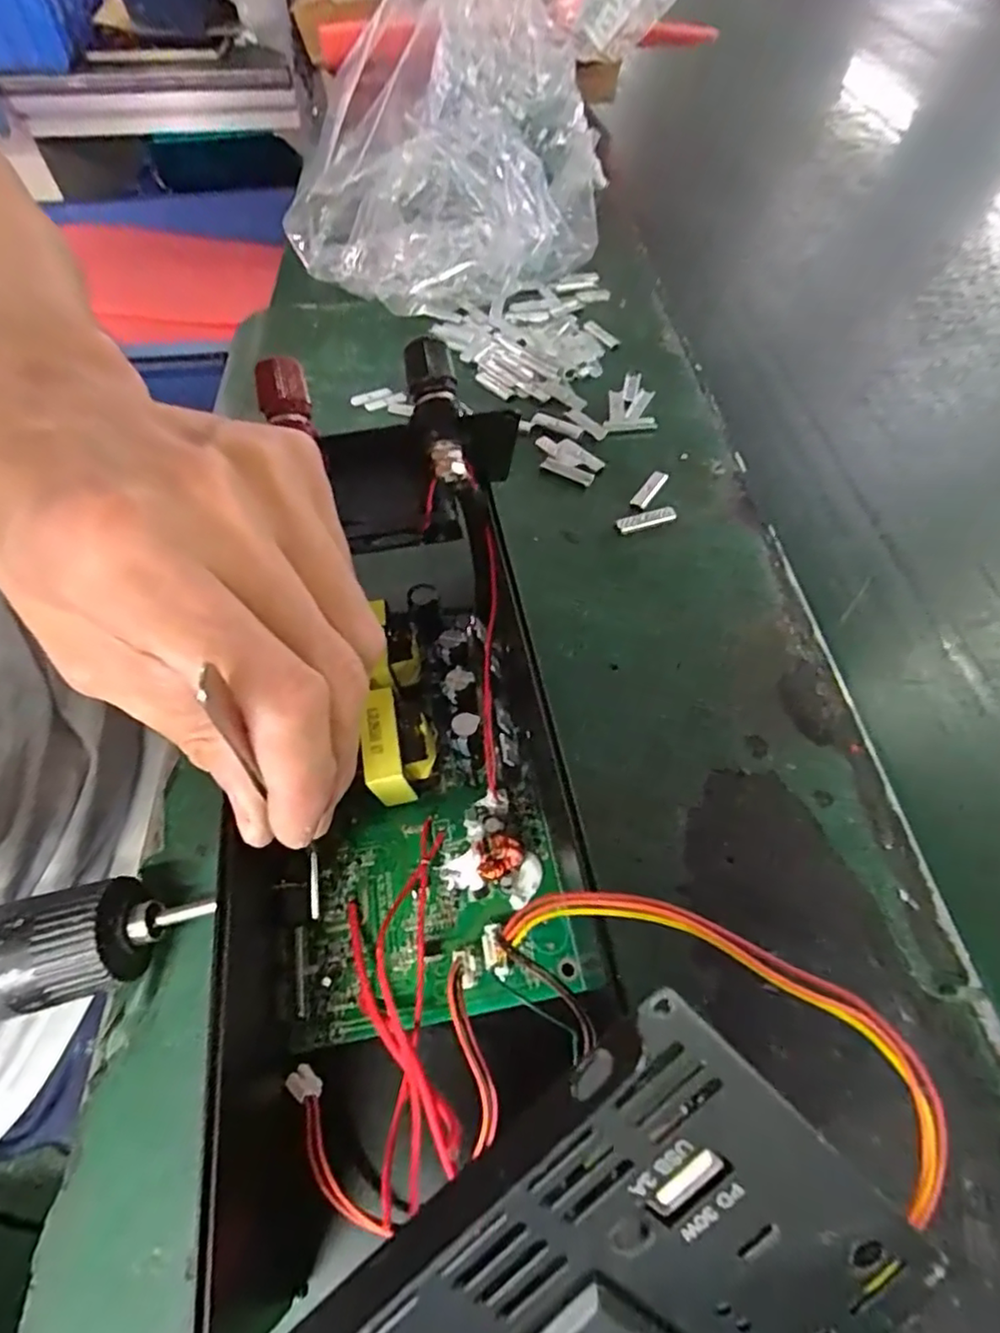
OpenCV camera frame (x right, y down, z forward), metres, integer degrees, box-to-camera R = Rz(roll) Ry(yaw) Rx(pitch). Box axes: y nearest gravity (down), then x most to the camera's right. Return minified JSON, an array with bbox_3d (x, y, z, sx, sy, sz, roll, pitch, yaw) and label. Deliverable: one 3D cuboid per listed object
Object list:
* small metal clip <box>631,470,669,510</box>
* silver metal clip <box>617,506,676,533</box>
[{"bbox_3d":[0.078,-0.093,0.318,0.009,0.004,0.030,28,62,18],"label":"small metal clip"},{"bbox_3d":[0.074,-0.074,0.308,0.031,0.004,0.007,-14,58,-8],"label":"silver metal clip"}]

